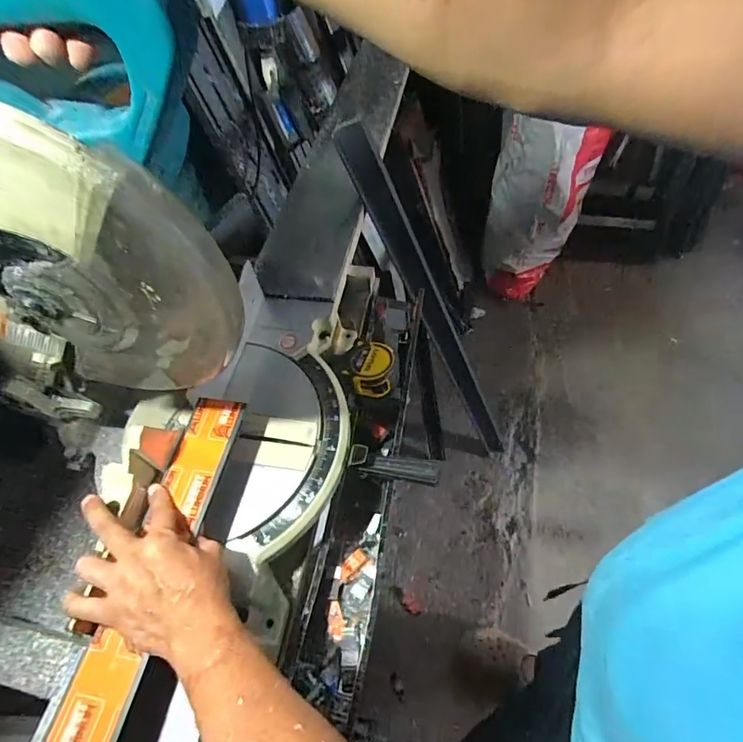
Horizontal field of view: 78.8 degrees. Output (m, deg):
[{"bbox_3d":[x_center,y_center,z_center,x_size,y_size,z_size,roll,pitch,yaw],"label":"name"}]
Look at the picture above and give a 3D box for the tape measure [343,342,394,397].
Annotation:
[{"bbox_3d":[0.001,-0.004,0.640,0.058,0.034,0.073,9,55,10],"label":"tape measure"}]

